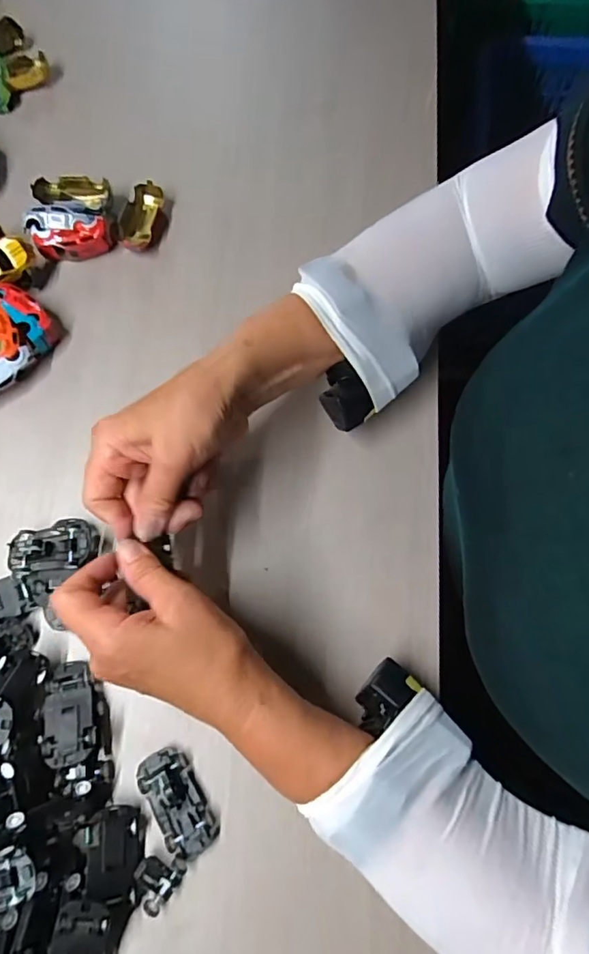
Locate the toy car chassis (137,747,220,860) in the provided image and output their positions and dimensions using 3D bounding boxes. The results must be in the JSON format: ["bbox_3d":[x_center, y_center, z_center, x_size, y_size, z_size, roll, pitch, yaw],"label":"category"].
[{"bbox_3d":[-0.077,0.210,0.341,0.032,0.013,0.065,-29,76,-7],"label":"toy car chassis"}]

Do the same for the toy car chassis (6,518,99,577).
[{"bbox_3d":[-0.176,0.051,0.386,0.062,0.025,0.037,-7,74,-1],"label":"toy car chassis"}]

